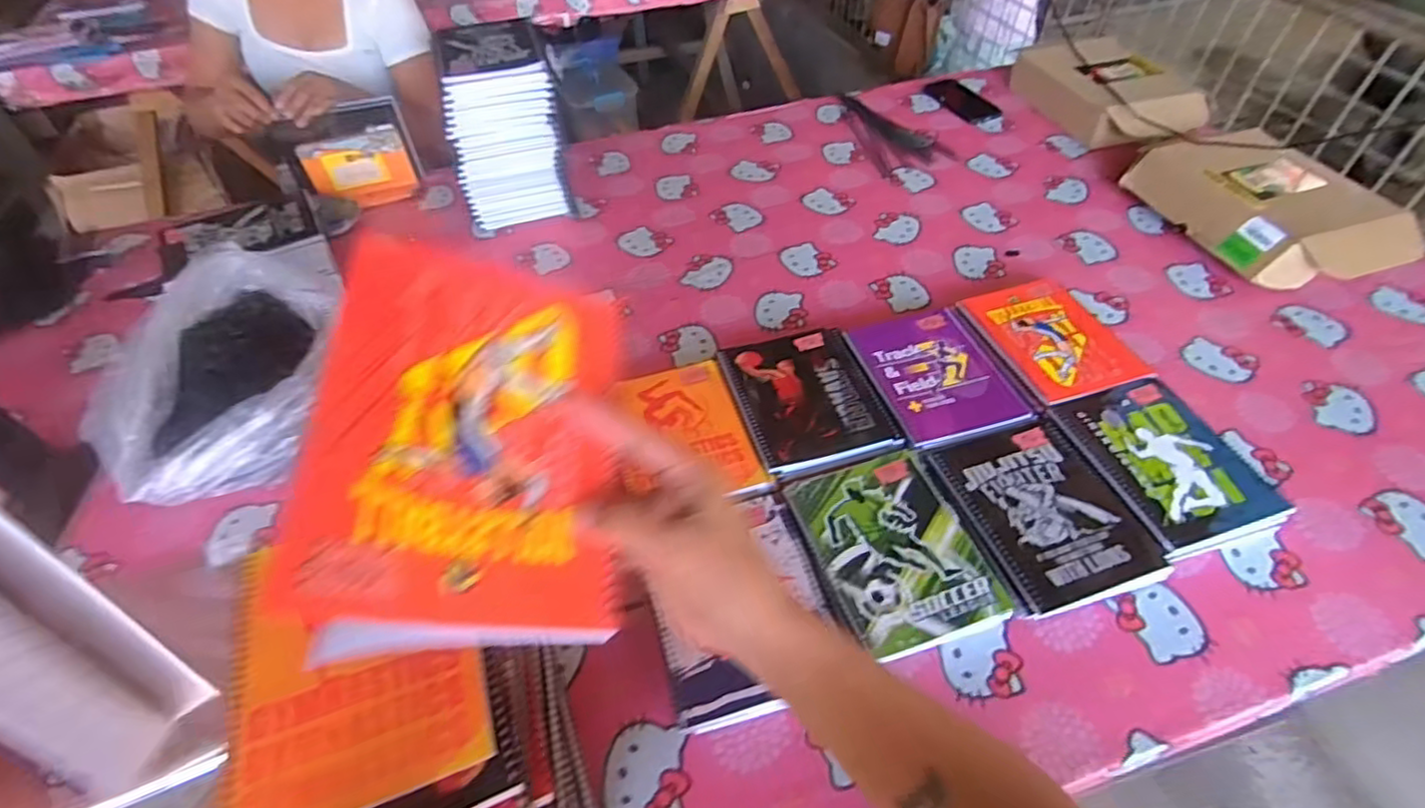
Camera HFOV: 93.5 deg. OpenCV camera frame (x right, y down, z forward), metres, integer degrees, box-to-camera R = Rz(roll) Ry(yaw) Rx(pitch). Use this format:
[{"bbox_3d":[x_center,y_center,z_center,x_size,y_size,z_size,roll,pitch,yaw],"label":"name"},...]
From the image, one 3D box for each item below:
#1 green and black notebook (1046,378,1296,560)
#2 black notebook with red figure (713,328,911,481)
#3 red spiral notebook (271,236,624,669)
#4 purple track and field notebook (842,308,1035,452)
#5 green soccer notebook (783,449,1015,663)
[{"bbox_3d":[0.500,0.064,0.745,0.175,0.034,0.200,-16,49,-11],"label":"green and black notebook"},{"bbox_3d":[0.115,-0.009,0.806,0.165,0.013,0.204,-12,48,-11],"label":"black notebook with red figure"},{"bbox_3d":[-0.118,0.014,0.339,0.143,0.021,0.206,15,58,-29],"label":"red spiral notebook"},{"bbox_3d":[0.276,-0.042,0.828,0.160,0.010,0.211,-15,49,-10],"label":"purple track and field notebook"},{"bbox_3d":[0.182,0.139,0.670,0.157,0.011,0.199,-14,49,-9],"label":"green soccer notebook"}]

